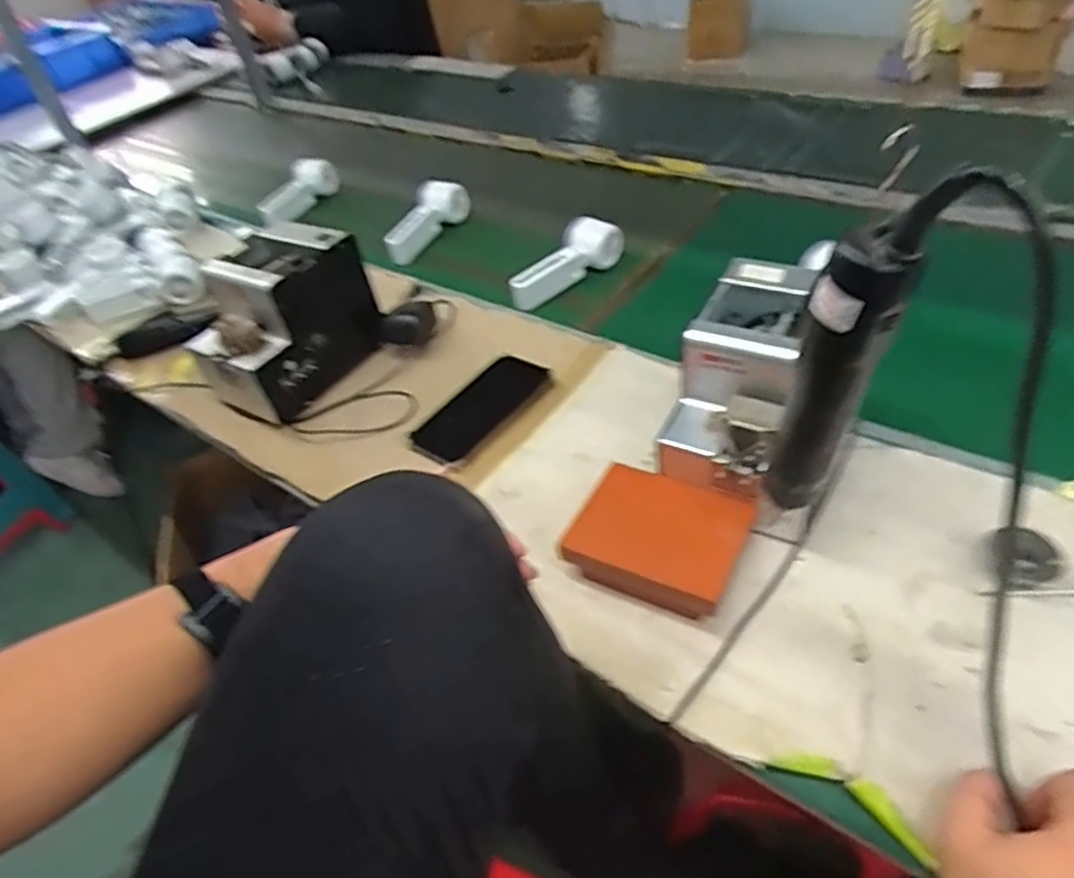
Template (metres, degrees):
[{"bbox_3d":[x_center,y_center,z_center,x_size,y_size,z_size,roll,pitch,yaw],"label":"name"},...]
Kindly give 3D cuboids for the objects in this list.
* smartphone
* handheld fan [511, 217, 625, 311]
[{"bbox_3d":[-0.058,-0.036,0.743,0.072,0.012,0.155,22,52,32],"label":"smartphone"},{"bbox_3d":[0.032,-0.222,0.900,0.165,0.061,0.043,-37,48,-12],"label":"handheld fan"}]

